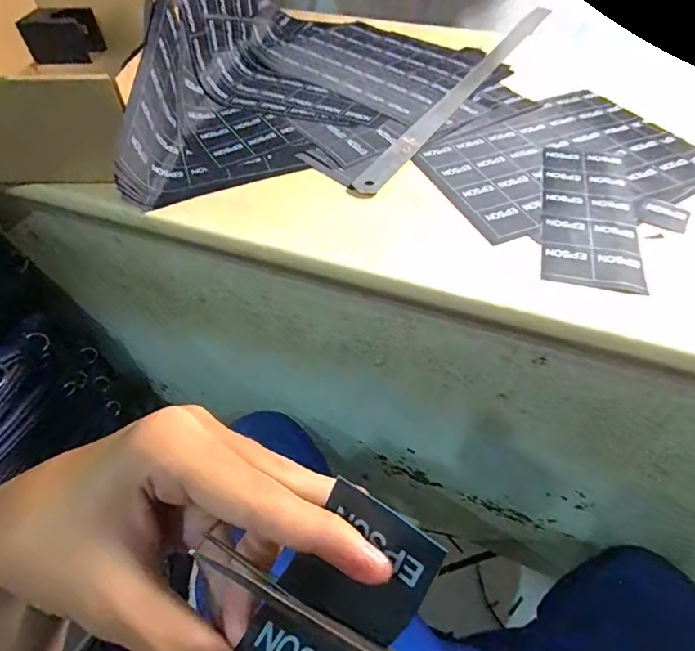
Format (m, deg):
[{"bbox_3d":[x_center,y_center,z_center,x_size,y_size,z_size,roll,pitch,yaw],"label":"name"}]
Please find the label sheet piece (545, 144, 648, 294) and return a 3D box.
[{"bbox_3d":[0.218,-0.104,0.424,0.077,0.006,0.198,12,52,11],"label":"label sheet piece"}]

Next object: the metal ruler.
[{"bbox_3d":[0.171,-0.329,0.619,0.029,0.007,0.612,26,54,17],"label":"metal ruler"}]

